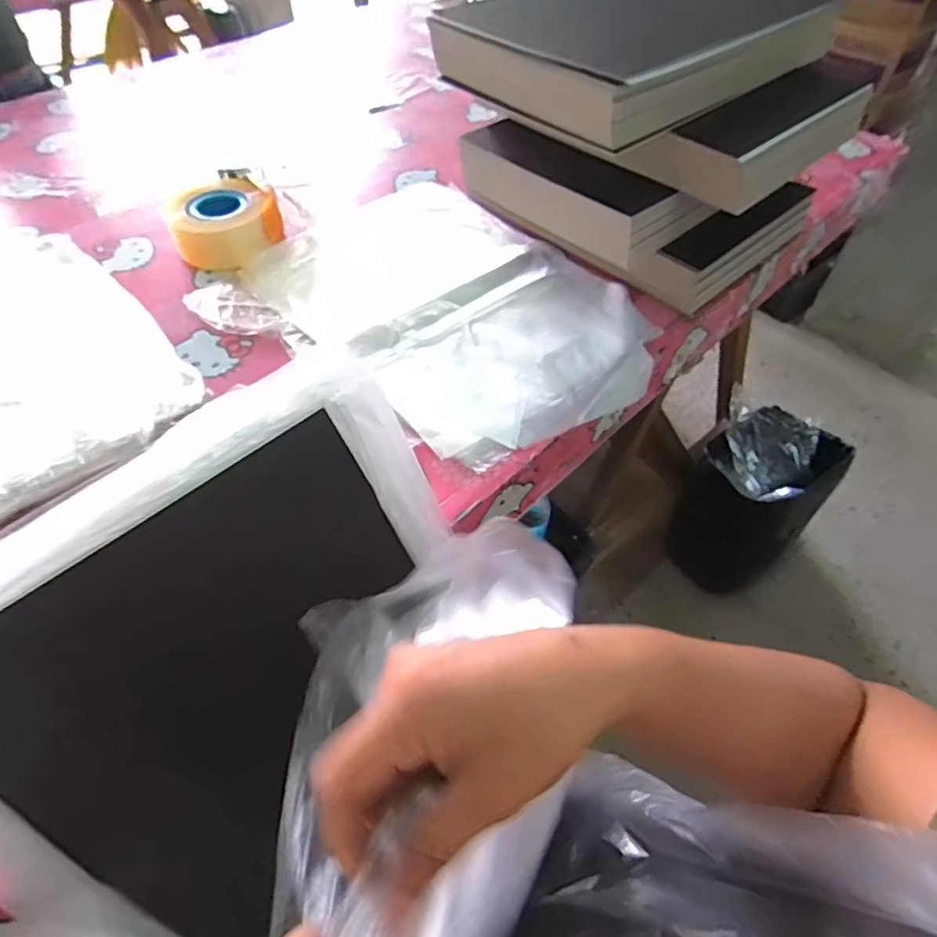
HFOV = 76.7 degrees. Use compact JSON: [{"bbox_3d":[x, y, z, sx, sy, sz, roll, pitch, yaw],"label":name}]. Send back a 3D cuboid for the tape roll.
[{"bbox_3d":[-0.304,-0.308,0.747,0.131,0.058,0.131,1,52,-1],"label":"tape roll"}]

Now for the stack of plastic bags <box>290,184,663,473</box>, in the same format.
[{"bbox_3d":[-0.022,-0.201,0.690,0.312,0.013,0.460,-34,60,-24],"label":"stack of plastic bags"}]

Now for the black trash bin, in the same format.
[{"bbox_3d":[0.625,0.080,1.334,0.283,0.353,0.238,-34,59,-24],"label":"black trash bin"}]

